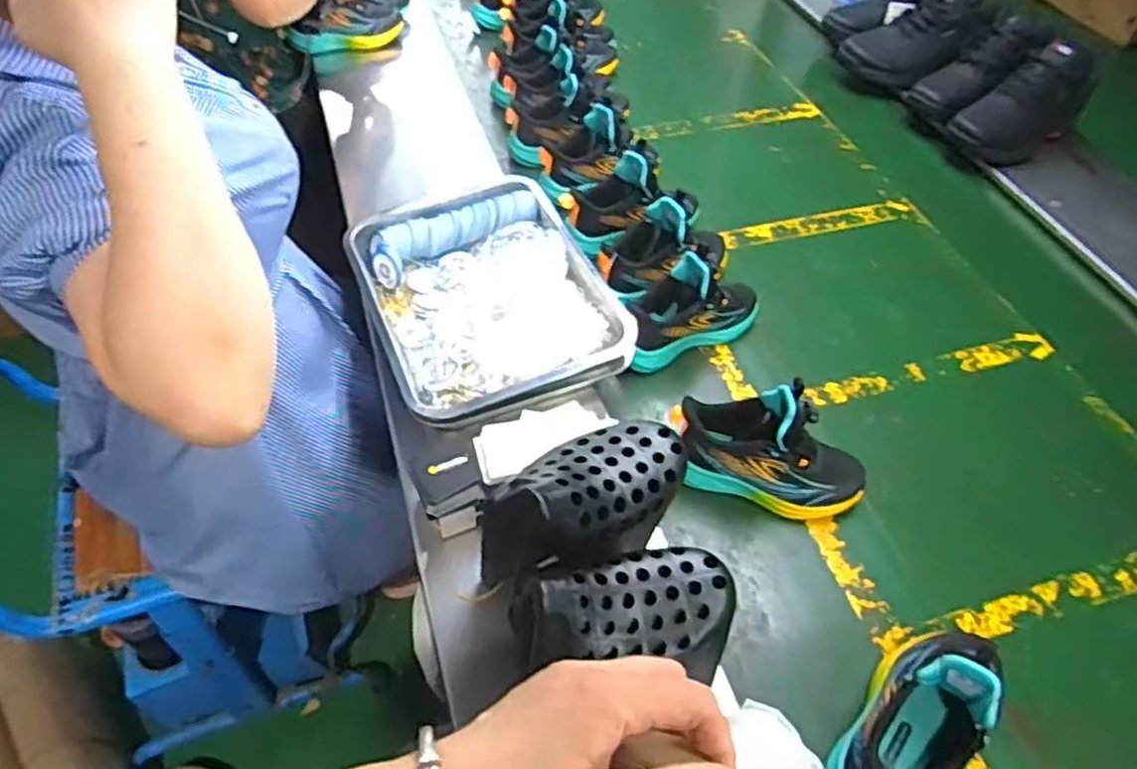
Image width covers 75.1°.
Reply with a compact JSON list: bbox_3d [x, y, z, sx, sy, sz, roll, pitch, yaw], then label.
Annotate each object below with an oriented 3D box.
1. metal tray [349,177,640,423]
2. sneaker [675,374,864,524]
[{"bbox_3d":[-0.100,-0.109,0.878,0.262,0.056,0.348,-18,54,-16],"label":"metal tray"},{"bbox_3d":[0.210,0.067,0.765,0.200,0.131,0.080,12,54,4],"label":"sneaker"}]

